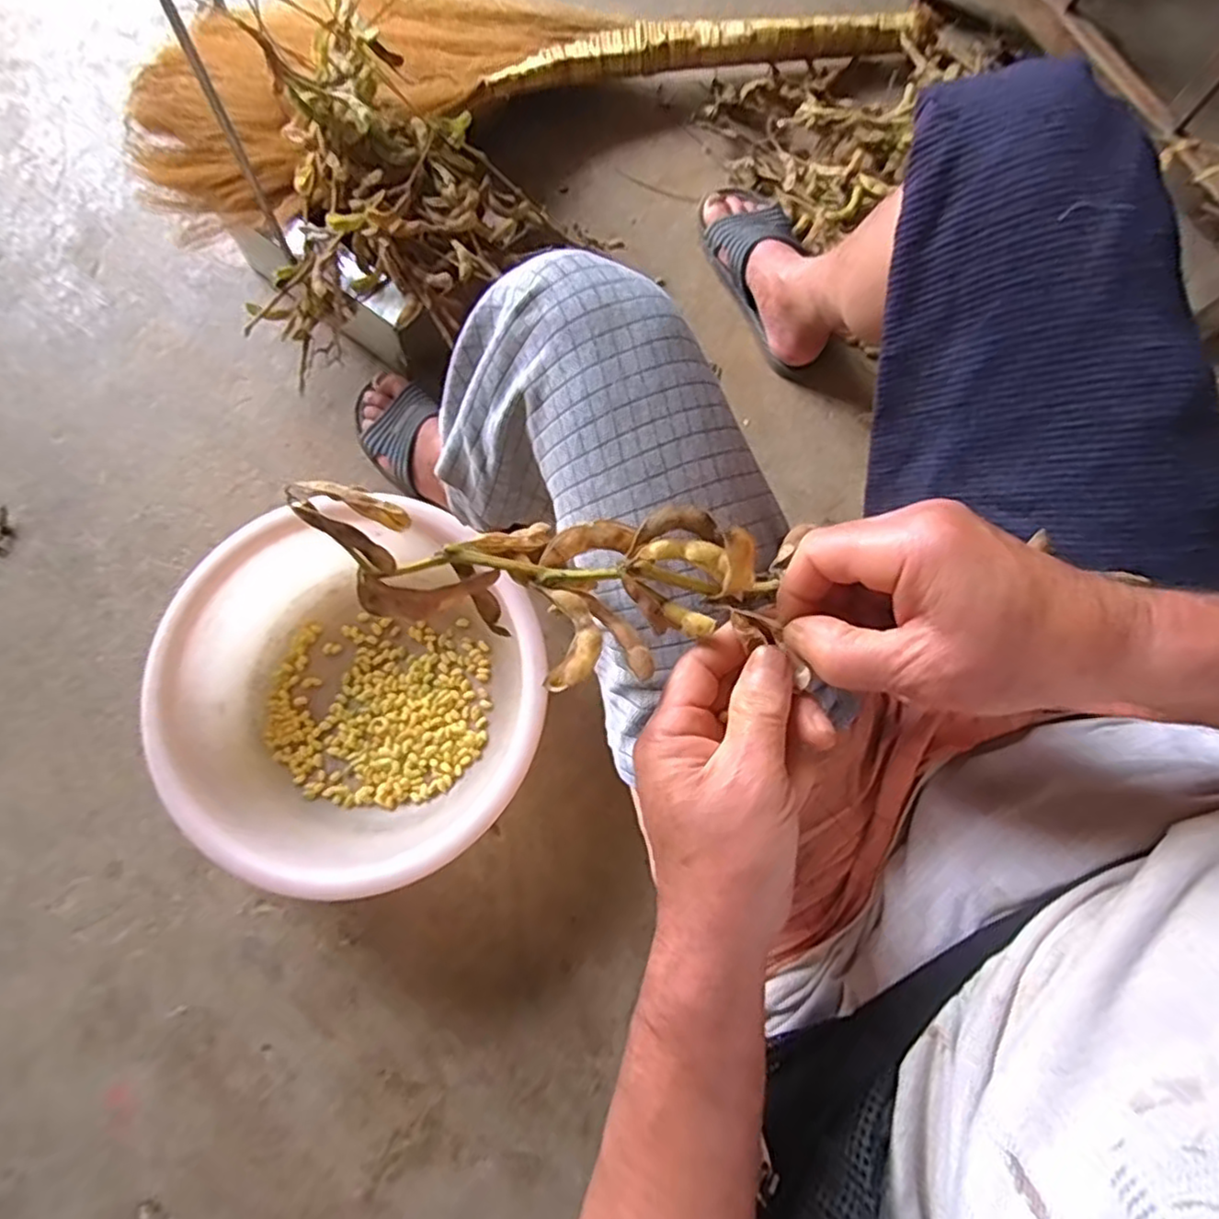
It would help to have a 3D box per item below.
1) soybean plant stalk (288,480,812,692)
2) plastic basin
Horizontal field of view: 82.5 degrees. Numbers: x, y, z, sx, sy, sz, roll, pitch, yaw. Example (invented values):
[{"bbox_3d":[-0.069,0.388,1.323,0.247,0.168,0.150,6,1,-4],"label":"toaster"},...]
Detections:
[{"bbox_3d":[-0.023,-0.011,0.297,0.205,0.058,0.078,6,77,-9],"label":"soybean plant stalk"},{"bbox_3d":[-0.261,0.079,0.691,0.317,0.135,0.324,0,77,-1],"label":"plastic basin"}]

